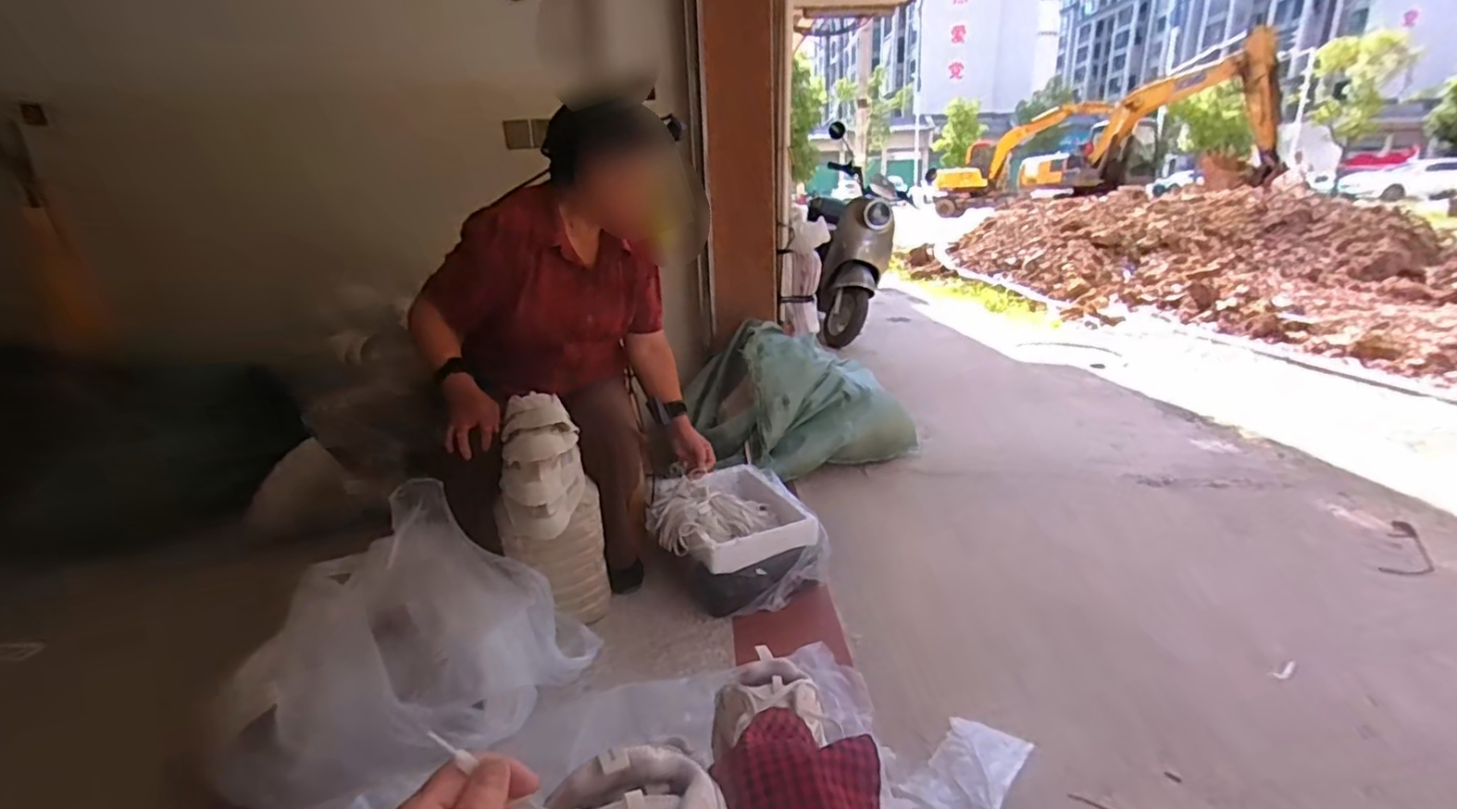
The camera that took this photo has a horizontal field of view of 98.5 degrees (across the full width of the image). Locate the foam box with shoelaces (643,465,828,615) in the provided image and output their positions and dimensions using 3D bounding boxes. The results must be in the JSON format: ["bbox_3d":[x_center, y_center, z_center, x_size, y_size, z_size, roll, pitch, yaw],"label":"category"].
[{"bbox_3d":[0.004,0.288,1.433,0.322,0.176,0.387,-8,20,-18],"label":"foam box with shoelaces"}]

